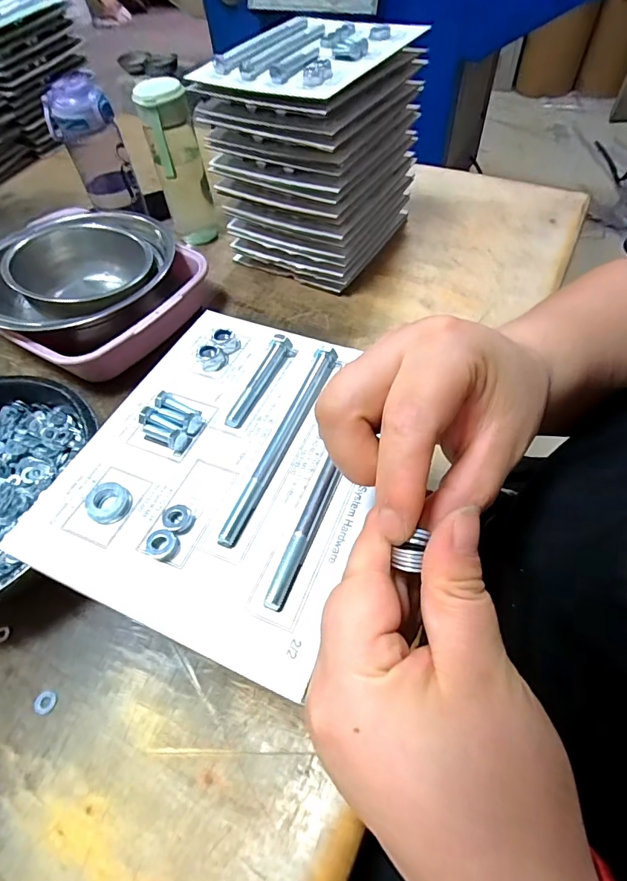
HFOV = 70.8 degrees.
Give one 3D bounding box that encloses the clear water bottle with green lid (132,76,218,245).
[{"bbox_3d":[-0.194,-0.394,0.645,0.065,0.205,0.073,-15,55,-6],"label":"clear water bottle with green lid"}]

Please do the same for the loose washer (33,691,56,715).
[{"bbox_3d":[-0.214,0.208,0.350,0.017,0.004,0.016,5,56,7],"label":"loose washer"}]

